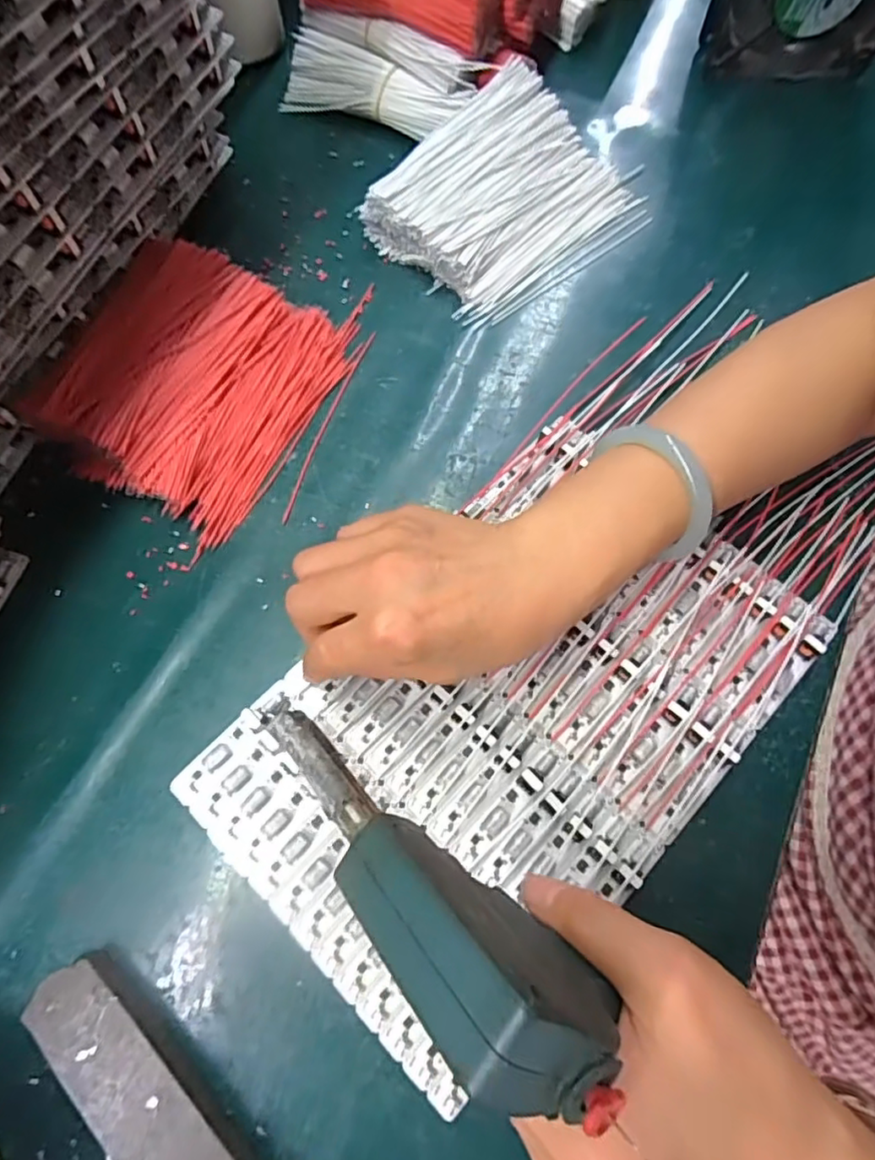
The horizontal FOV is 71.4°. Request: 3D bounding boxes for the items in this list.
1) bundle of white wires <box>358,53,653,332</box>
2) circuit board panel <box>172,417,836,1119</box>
[{"bbox_3d":[0.048,-0.254,0.402,0.164,0.040,0.129,-42,76,-13],"label":"bundle of white wires"},{"bbox_3d":[0.039,0.065,0.310,0.189,0.017,0.296,43,76,13],"label":"circuit board panel"}]

